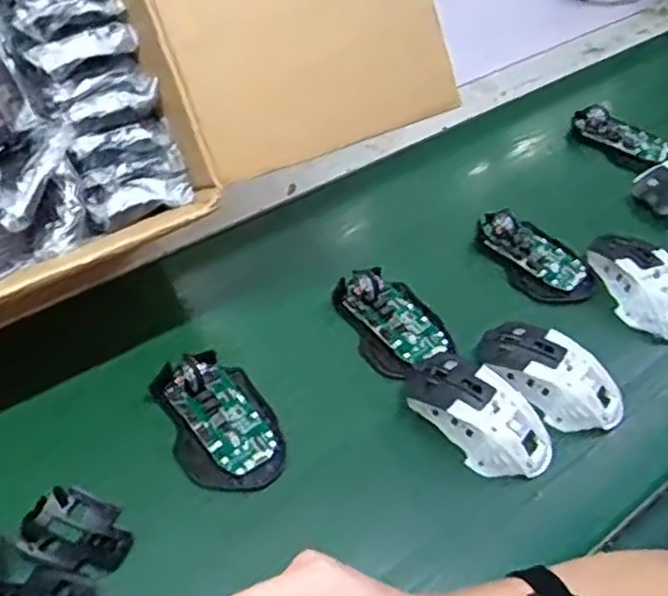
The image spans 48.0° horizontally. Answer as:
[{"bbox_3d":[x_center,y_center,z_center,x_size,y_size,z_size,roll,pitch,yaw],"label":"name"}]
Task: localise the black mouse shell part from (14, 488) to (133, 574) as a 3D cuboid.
[{"bbox_3d":[-0.163,0.150,0.484,0.067,0.019,0.049,14,48,11],"label":"black mouse shell part"}]

